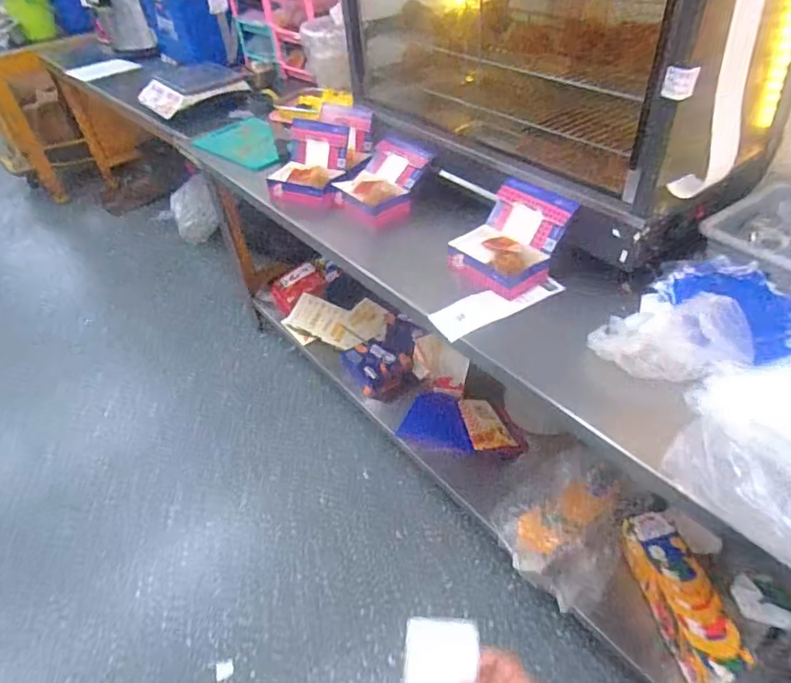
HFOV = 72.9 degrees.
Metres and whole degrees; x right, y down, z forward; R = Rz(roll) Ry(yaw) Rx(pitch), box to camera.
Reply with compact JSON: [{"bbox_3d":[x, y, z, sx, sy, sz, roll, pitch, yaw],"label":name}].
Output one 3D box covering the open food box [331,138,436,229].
[{"bbox_3d":[-0.031,-0.389,1.310,0.187,0.140,0.184,-35,50,-28],"label":"open food box"}]

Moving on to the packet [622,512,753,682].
[{"bbox_3d":[0.601,0.532,1.133,0.111,0.105,0.357,-8,42,-2],"label":"packet"}]

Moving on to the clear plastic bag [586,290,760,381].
[{"bbox_3d":[0.429,-0.012,0.834,0.218,0.104,0.110,5,43,12],"label":"clear plastic bag"}]

